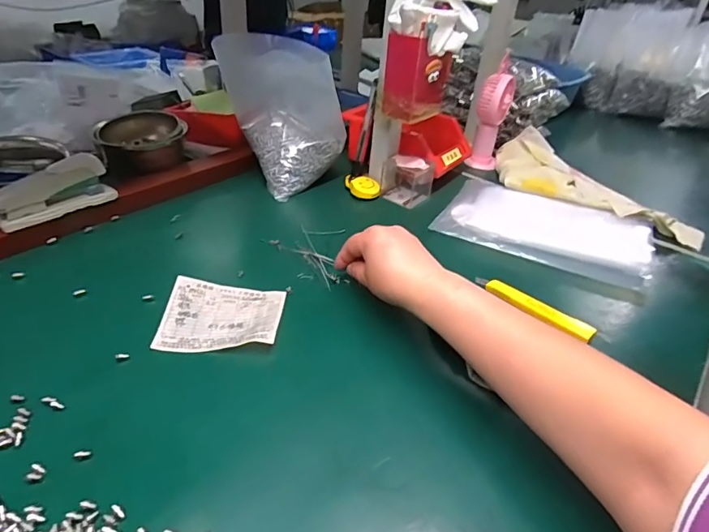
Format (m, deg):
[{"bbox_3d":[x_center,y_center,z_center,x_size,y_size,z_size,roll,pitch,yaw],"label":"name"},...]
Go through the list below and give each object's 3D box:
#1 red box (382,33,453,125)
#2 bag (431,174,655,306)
[{"bbox_3d":[0.080,-0.242,0.598,0.057,0.092,0.084,29,41,30],"label":"red box"},{"bbox_3d":[0.250,-0.052,0.620,0.263,0.030,0.188,24,38,24],"label":"bag"}]

